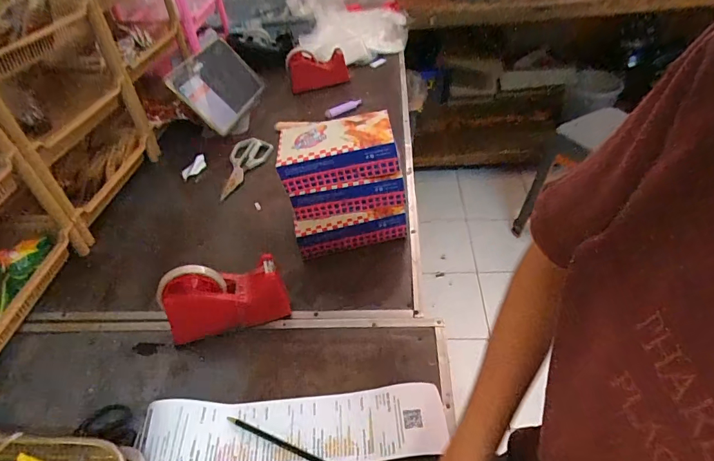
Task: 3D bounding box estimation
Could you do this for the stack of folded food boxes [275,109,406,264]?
[{"bbox_3d":[-0.024,-0.075,0.675,0.179,0.174,0.139,-10,44,-4],"label":"stack of folded food boxes"}]

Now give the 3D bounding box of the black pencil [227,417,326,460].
[{"bbox_3d":[-0.079,0.244,0.474,0.156,0.011,0.008,14,47,20],"label":"black pencil"}]

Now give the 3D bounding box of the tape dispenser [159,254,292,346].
[{"bbox_3d":[-0.179,0.093,0.573,0.159,0.102,0.062,-14,44,-8],"label":"tape dispenser"}]

